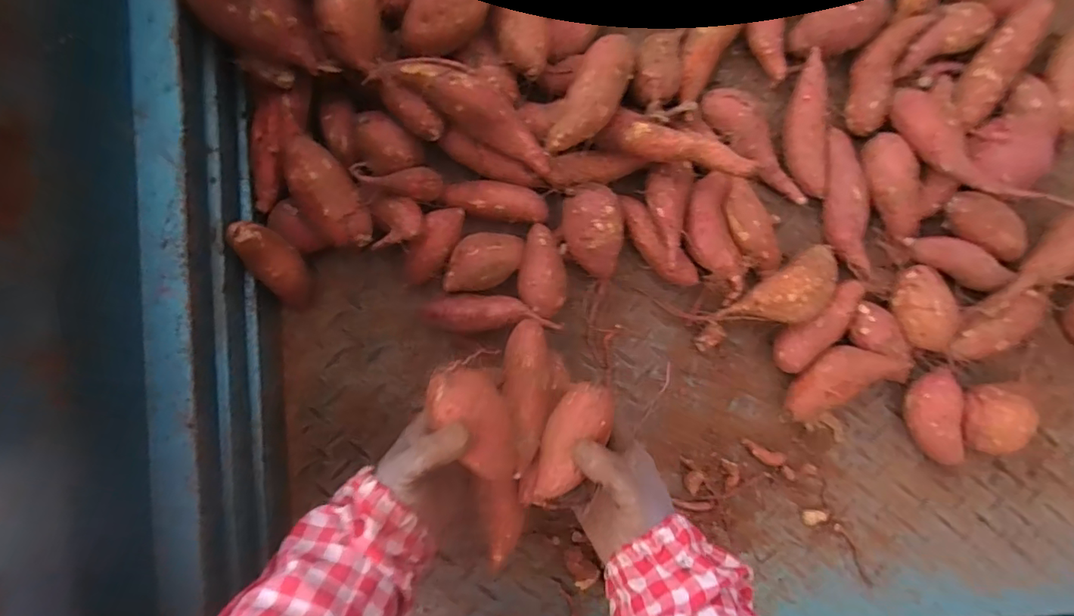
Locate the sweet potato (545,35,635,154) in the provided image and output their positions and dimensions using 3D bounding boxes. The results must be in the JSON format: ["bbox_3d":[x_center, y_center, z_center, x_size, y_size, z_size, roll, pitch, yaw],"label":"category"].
[{"bbox_3d":[0.053,-0.197,0.471,0.047,0.042,0.131,31,82,-14],"label":"sweet potato"}]

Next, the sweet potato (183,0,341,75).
[{"bbox_3d":[-0.228,-0.237,0.409,0.065,0.115,0.056,-40,47,0],"label":"sweet potato"}]

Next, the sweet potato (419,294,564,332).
[{"bbox_3d":[-0.048,0.005,0.503,0.136,0.039,0.034,1,88,-1],"label":"sweet potato"}]

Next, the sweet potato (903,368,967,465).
[{"bbox_3d":[0.405,0.112,0.520,0.047,0.055,0.090,-11,89,-1],"label":"sweet potato"}]

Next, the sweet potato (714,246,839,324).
[{"bbox_3d":[0.247,-0.014,0.496,0.128,0.046,0.055,-34,89,-2],"label":"sweet potato"}]

